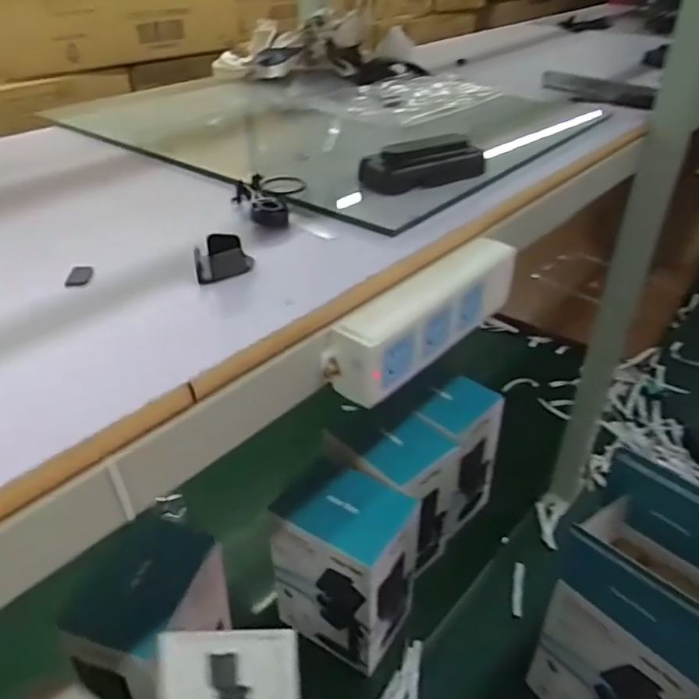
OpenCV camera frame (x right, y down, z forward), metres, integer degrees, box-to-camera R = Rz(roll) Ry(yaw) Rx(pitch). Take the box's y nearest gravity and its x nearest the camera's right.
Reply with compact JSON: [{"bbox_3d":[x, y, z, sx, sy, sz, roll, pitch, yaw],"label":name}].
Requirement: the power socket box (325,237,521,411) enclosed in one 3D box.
[{"bbox_3d":[0.057,-0.026,0.403,0.032,0.052,0.168,29,45,33],"label":"power socket box"}]

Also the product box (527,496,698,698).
[{"bbox_3d":[0.296,0.288,0.629,0.150,0.338,0.162,-30,45,-34],"label":"product box"}]

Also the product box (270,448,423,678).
[{"bbox_3d":[-0.002,0.268,0.770,0.150,0.221,0.122,21,41,26],"label":"product box"}]

